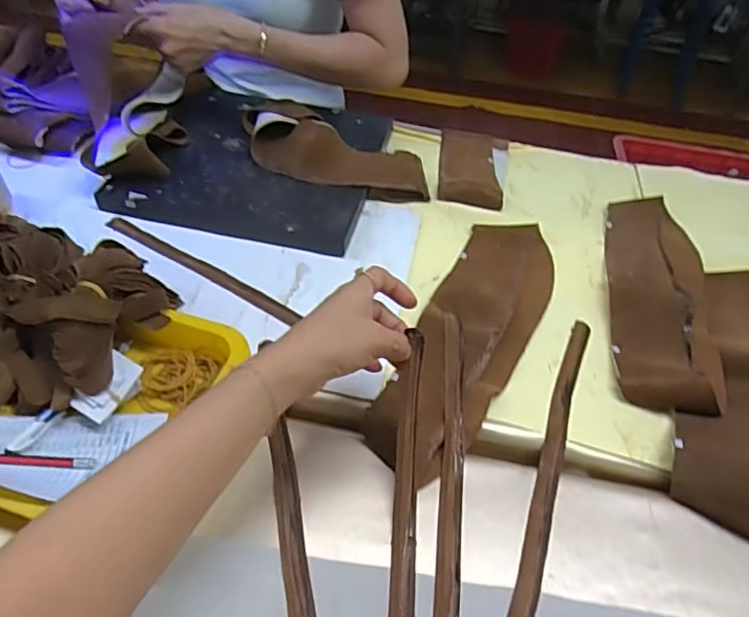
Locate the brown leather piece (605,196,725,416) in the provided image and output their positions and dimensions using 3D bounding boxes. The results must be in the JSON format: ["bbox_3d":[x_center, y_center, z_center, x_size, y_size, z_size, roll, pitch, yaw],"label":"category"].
[{"bbox_3d":[0.313,-0.029,0.638,0.104,0.033,0.348,13,45,9],"label":"brown leather piece"}]

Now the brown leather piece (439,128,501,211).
[{"bbox_3d":[0.130,-0.202,0.801,0.078,0.020,0.191,6,45,2],"label":"brown leather piece"}]

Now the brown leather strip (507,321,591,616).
[{"bbox_3d":[0.155,0.121,0.500,0.020,0.006,0.319,18,46,14],"label":"brown leather strip"}]

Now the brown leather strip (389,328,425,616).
[{"bbox_3d":[0.022,0.167,0.407,0.017,0.062,0.301,4,58,0],"label":"brown leather strip"}]

